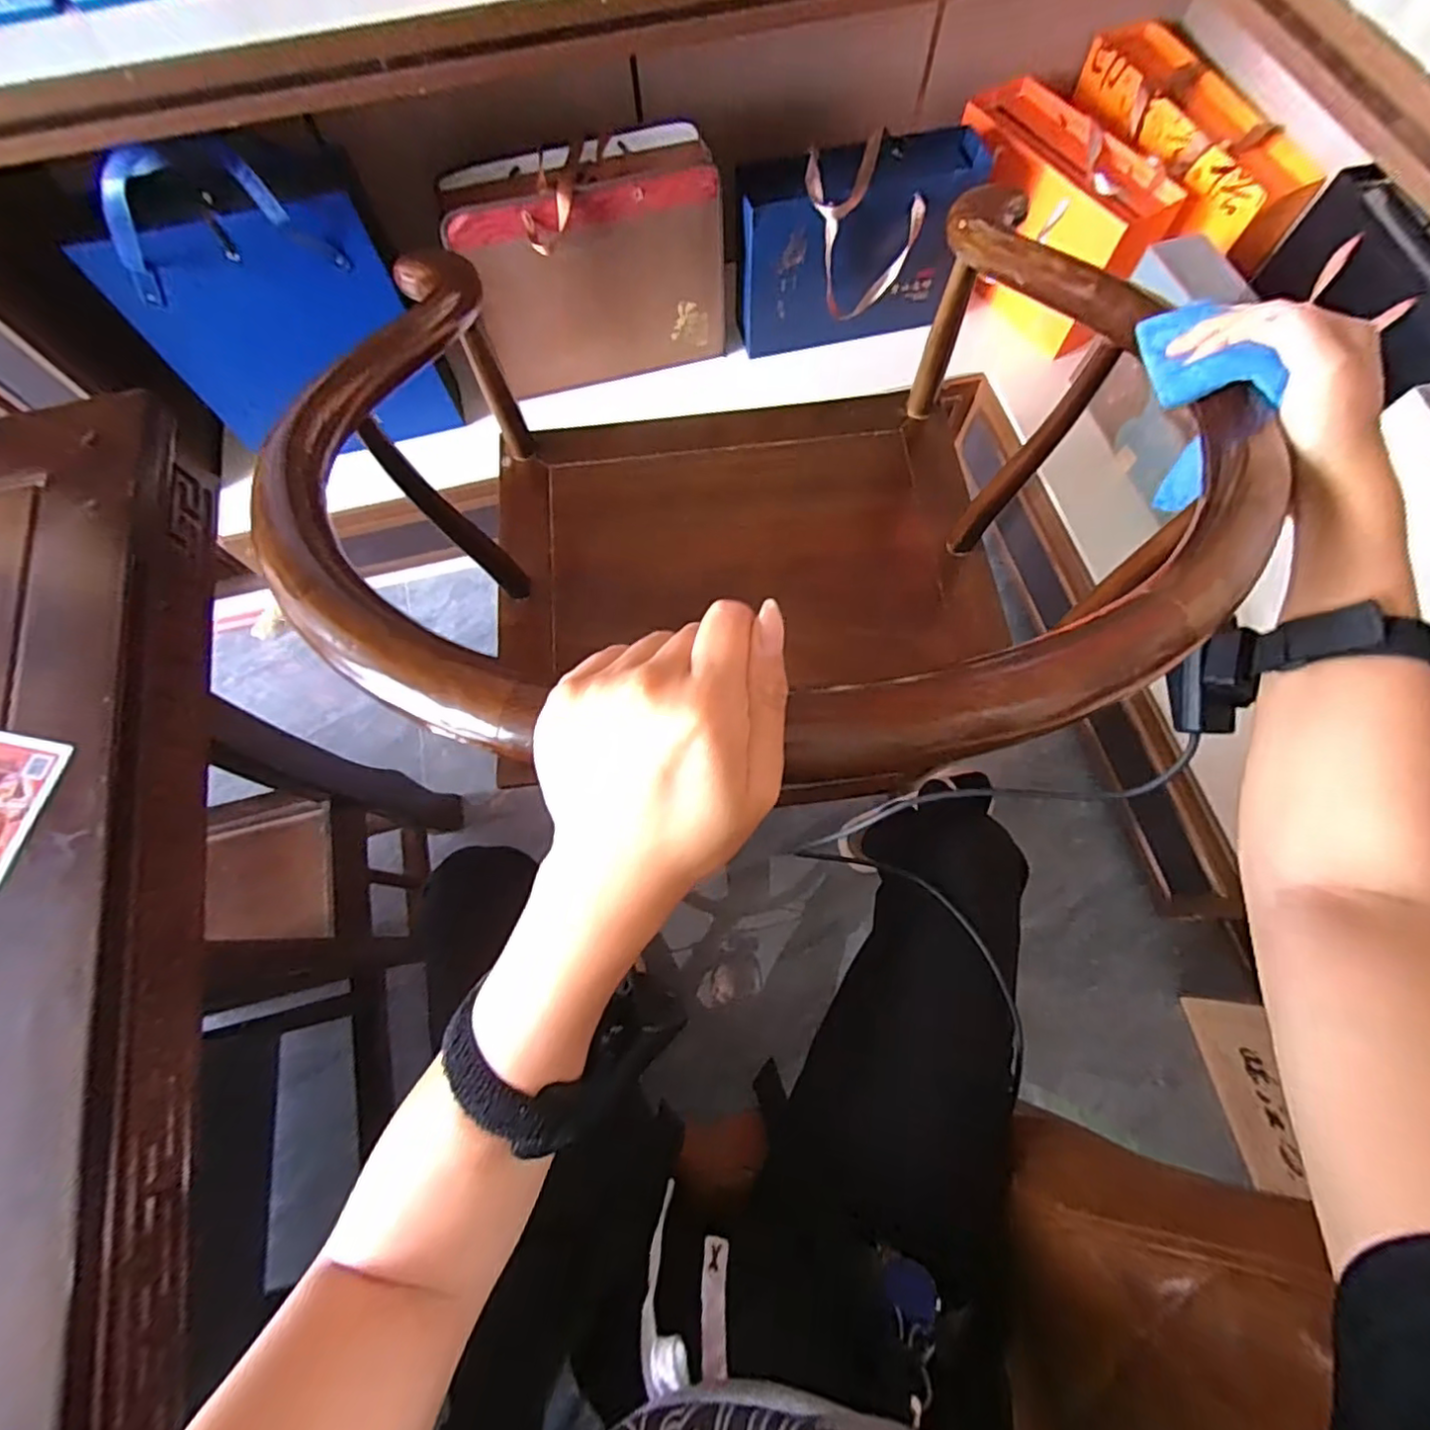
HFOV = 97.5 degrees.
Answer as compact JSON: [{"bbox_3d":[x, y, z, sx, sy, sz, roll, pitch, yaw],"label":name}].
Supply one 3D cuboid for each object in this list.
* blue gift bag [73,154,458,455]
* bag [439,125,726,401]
[{"bbox_3d":[-0.594,-0.524,0.881,0.320,0.433,0.103,-28,73,-8],"label":"blue gift bag"},{"bbox_3d":[-0.181,-0.687,0.980,0.369,0.283,0.130,-17,71,-4],"label":"bag"}]

